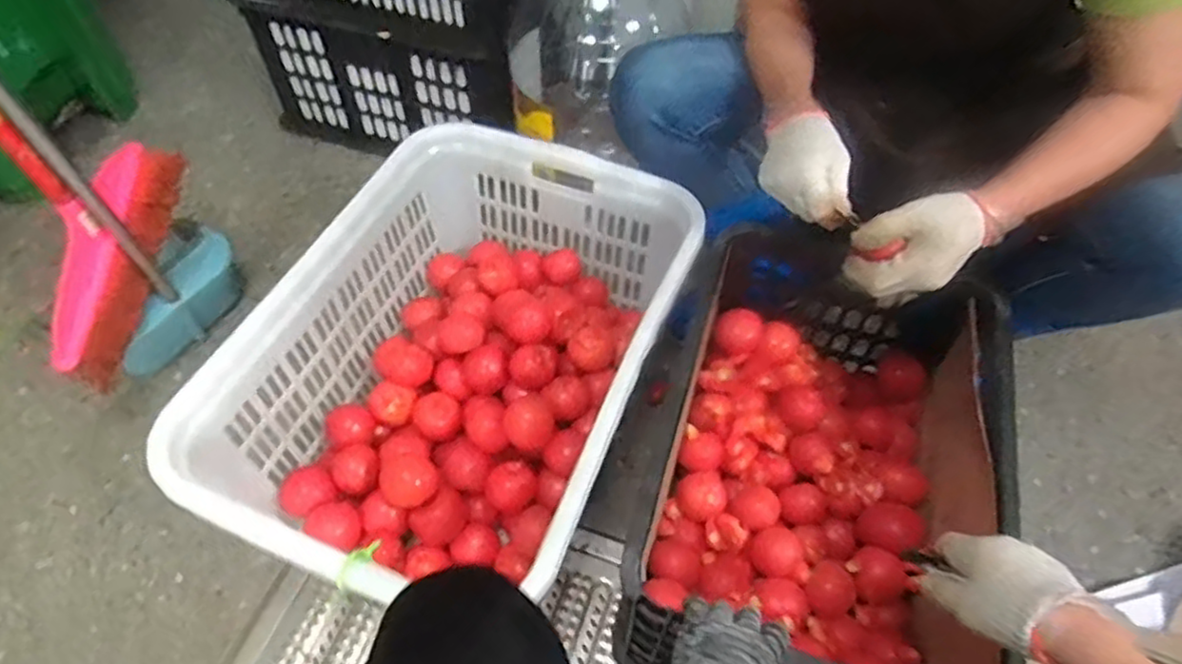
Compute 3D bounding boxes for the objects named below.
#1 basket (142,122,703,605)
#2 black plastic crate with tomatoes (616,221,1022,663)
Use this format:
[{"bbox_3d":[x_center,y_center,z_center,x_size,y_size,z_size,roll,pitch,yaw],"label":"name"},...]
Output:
[{"bbox_3d":[-0.148,0.032,0.855,0.400,0.220,0.596,25,58,16],"label":"basket"},{"bbox_3d":[0.251,0.153,0.805,0.321,0.263,0.491,15,56,10],"label":"black plastic crate with tomatoes"}]

